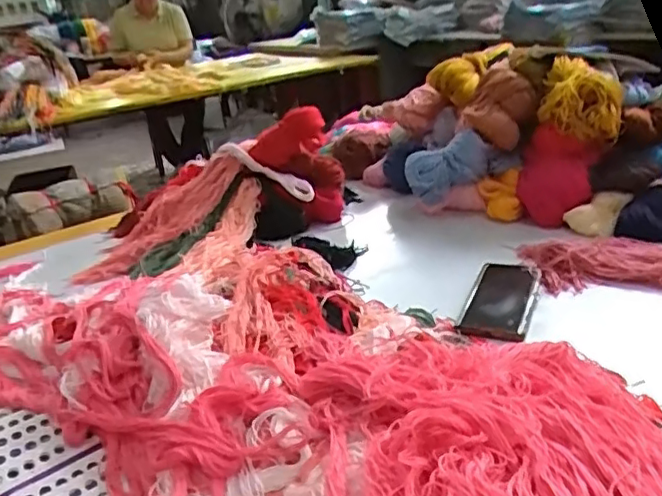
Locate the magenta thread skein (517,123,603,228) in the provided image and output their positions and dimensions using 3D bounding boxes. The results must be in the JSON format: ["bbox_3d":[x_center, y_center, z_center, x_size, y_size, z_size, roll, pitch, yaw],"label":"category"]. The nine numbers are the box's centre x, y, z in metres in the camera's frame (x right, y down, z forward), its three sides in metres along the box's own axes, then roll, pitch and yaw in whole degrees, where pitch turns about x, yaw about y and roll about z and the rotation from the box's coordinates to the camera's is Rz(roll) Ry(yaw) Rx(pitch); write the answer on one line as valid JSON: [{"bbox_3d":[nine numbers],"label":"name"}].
[{"bbox_3d":[0.343,-0.107,0.925,0.110,0.152,0.058,11,0,33],"label":"magenta thread skein"}]

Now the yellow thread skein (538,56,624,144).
[{"bbox_3d":[0.375,-0.222,0.907,0.114,0.104,0.101,3,25,20],"label":"yellow thread skein"}]

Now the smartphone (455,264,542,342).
[{"bbox_3d":[0.200,0.059,0.712,0.074,0.013,0.160,4,26,24],"label":"smartphone"}]

